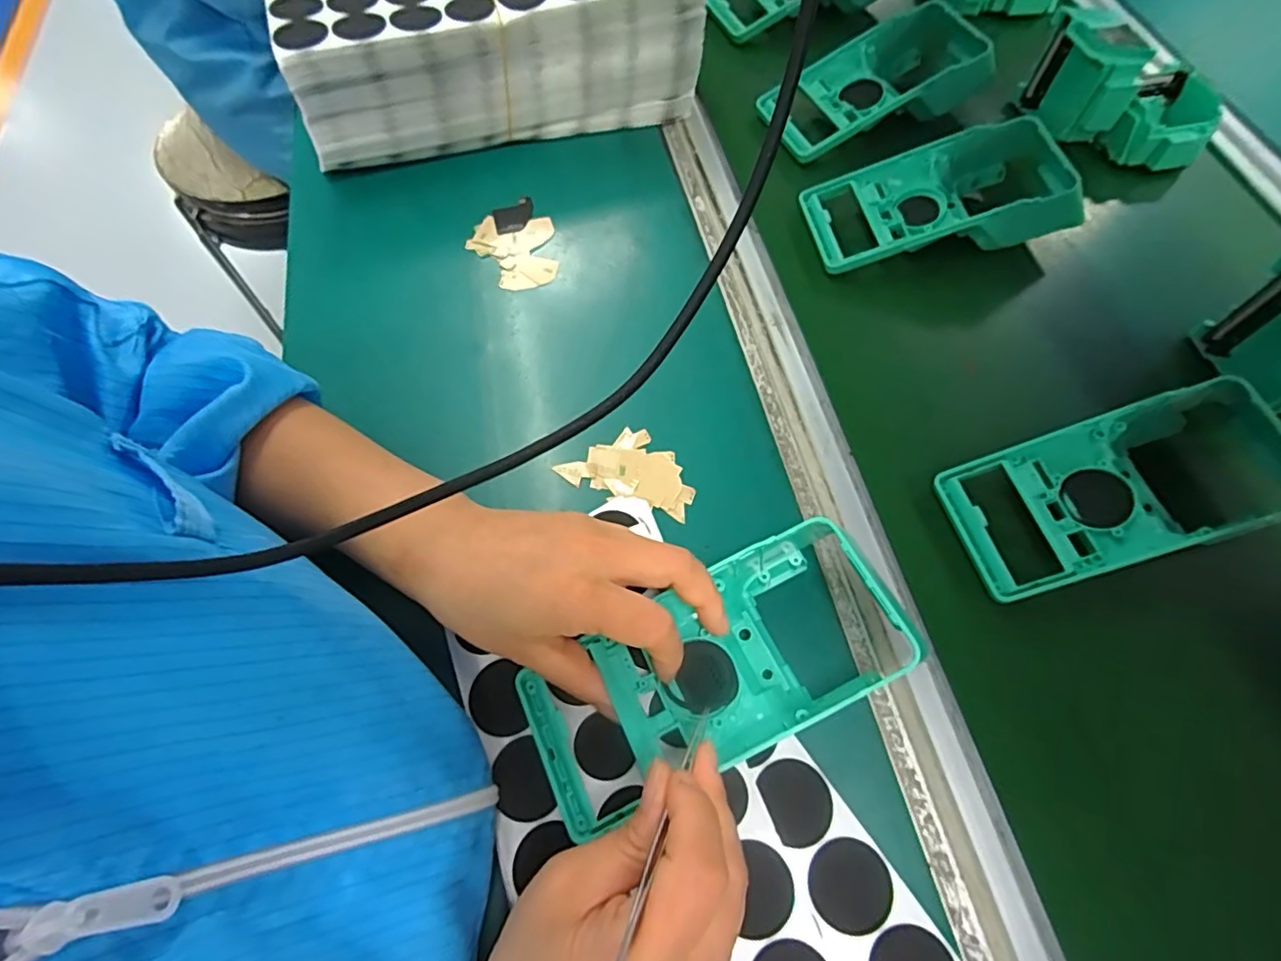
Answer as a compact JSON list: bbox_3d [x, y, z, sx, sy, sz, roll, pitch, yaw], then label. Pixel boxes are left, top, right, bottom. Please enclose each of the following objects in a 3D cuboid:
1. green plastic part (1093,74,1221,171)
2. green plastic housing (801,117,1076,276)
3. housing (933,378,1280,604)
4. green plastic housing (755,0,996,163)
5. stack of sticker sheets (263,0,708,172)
[{"bbox_3d":[0.420,-0.278,0.479,0.074,0.043,0.055,-36,69,-16],"label":"green plastic part"},{"bbox_3d":[0.220,-0.207,0.441,0.184,0.048,0.087,-8,64,-4],"label":"green plastic housing"},{"bbox_3d":[0.277,0.002,0.335,0.193,0.050,0.080,-13,65,-6],"label":"housing"},{"bbox_3d":[0.196,-0.334,0.506,0.181,0.052,0.091,-19,65,-9],"label":"green plastic housing"},{"bbox_3d":[-0.111,-0.341,0.478,0.303,0.103,0.124,-15,65,-7],"label":"stack of sticker sheets"}]

